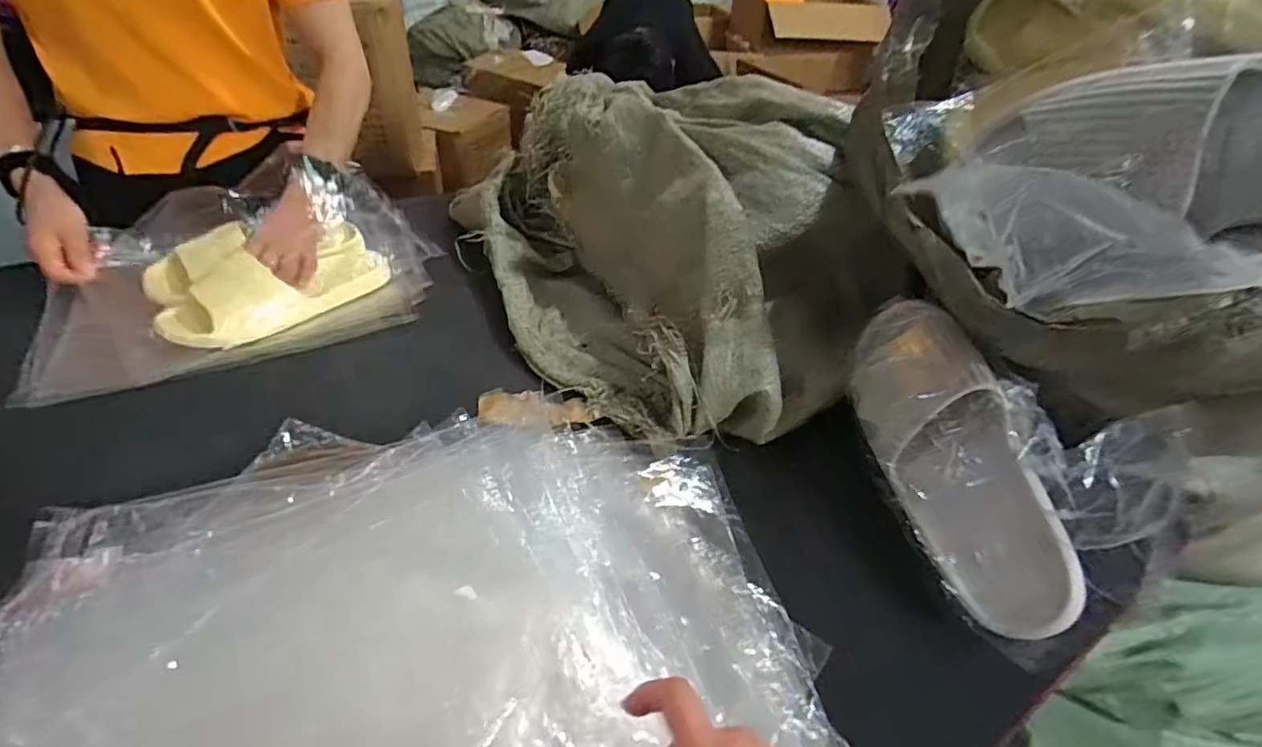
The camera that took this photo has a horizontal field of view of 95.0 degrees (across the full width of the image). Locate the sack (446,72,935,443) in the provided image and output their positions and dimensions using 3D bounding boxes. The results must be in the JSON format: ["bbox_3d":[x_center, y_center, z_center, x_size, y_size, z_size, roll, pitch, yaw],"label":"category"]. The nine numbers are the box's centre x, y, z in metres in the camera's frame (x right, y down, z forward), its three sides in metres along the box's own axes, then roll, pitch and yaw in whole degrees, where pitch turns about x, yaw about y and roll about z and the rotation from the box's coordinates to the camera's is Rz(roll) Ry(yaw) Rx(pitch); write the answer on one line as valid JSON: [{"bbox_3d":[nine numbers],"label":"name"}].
[{"bbox_3d":[0.042,-0.183,0.698,0.385,0.228,0.558,-13,44,-21],"label":"sack"}]

